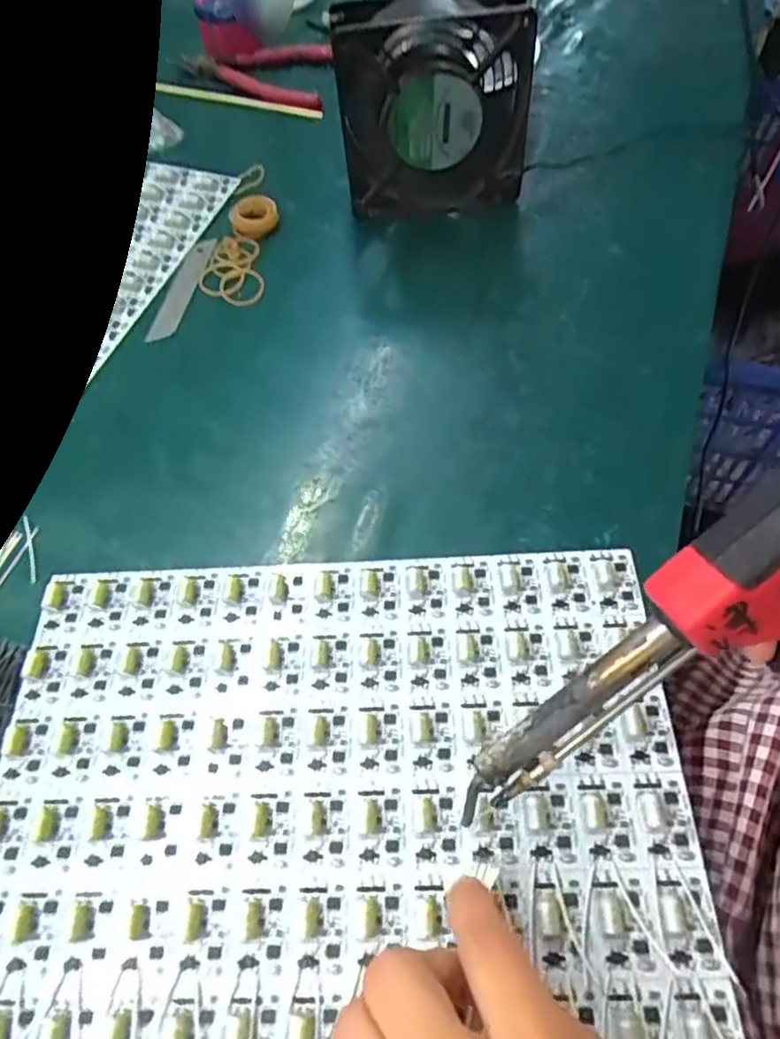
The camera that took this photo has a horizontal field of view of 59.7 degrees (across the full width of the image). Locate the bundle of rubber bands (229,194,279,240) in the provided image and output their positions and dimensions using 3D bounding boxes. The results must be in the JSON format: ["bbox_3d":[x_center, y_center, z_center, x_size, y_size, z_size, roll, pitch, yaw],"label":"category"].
[{"bbox_3d":[-0.098,-0.218,0.489,0.035,0.016,0.034,-2,58,3],"label":"bundle of rubber bands"}]

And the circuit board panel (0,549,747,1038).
[{"bbox_3d":[-0.025,0.123,0.276,0.287,0.005,0.240,-2,58,4],"label":"circuit board panel"}]

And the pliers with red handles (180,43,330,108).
[{"bbox_3d":[-0.113,-0.391,0.589,0.144,0.022,0.071,22,62,16],"label":"pliers with red handles"}]

